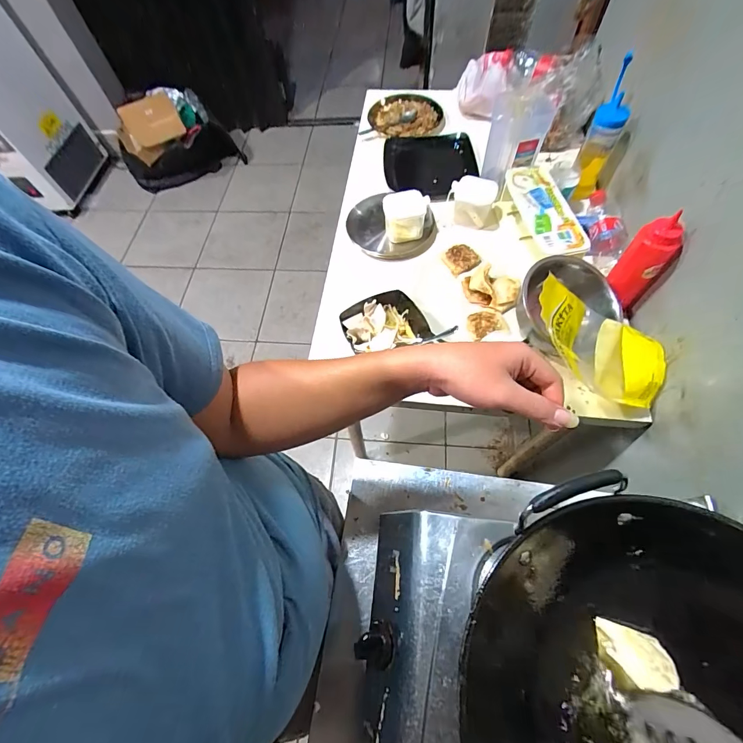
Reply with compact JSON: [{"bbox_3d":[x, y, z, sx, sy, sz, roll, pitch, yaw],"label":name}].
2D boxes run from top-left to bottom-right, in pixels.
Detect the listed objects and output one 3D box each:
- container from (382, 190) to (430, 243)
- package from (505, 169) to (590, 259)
[{"bbox_3d":[0.075,-0.334,0.799,0.095,0.076,0.076,-6,63,1],"label":"container"},{"bbox_3d":[0.349,-0.320,0.742,0.093,0.033,0.243,-8,63,0],"label":"package"}]

